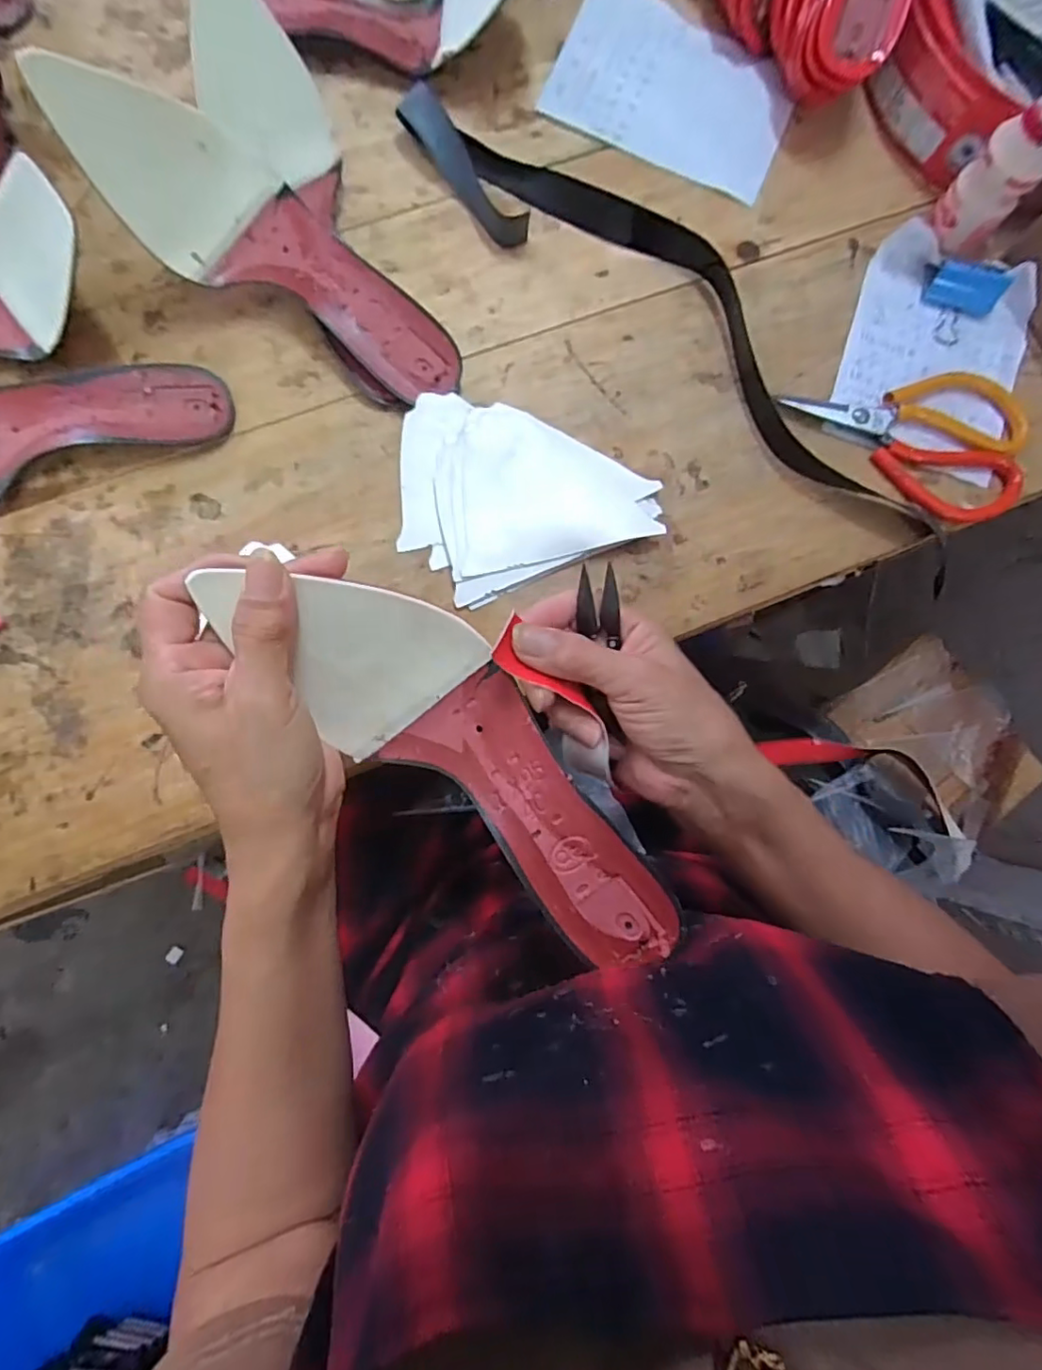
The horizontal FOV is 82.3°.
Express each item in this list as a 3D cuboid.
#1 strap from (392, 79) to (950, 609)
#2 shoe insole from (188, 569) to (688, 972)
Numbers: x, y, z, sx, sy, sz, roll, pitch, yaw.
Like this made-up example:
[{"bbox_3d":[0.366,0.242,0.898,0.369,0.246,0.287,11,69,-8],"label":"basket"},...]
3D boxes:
[{"bbox_3d":[0.128,-0.266,0.423,0.501,0.032,0.099,40,84,2],"label":"strap"},{"bbox_3d":[-0.028,0.029,0.287,0.262,0.033,0.078,44,85,2],"label":"shoe insole"}]

